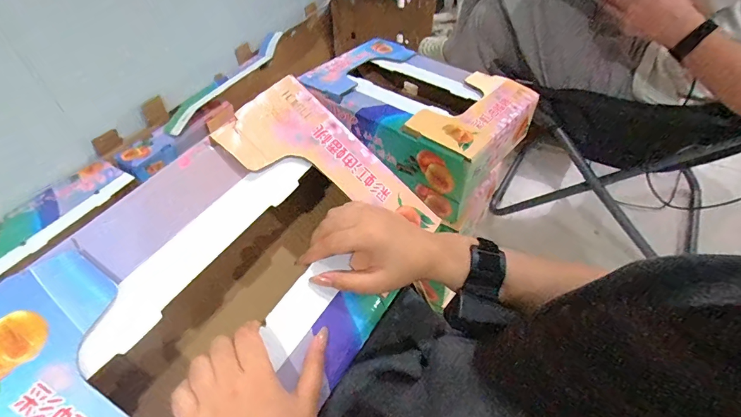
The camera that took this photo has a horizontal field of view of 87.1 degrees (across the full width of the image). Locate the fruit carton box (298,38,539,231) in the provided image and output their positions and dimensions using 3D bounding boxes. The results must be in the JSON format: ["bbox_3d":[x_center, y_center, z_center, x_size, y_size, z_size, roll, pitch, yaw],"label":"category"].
[{"bbox_3d":[0.085,-0.172,0.794,0.391,0.188,0.243,29,54,29],"label":"fruit carton box"}]

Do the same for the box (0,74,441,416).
[{"bbox_3d":[-0.129,0.074,0.390,0.246,0.096,0.401,44,58,-7],"label":"box"}]

